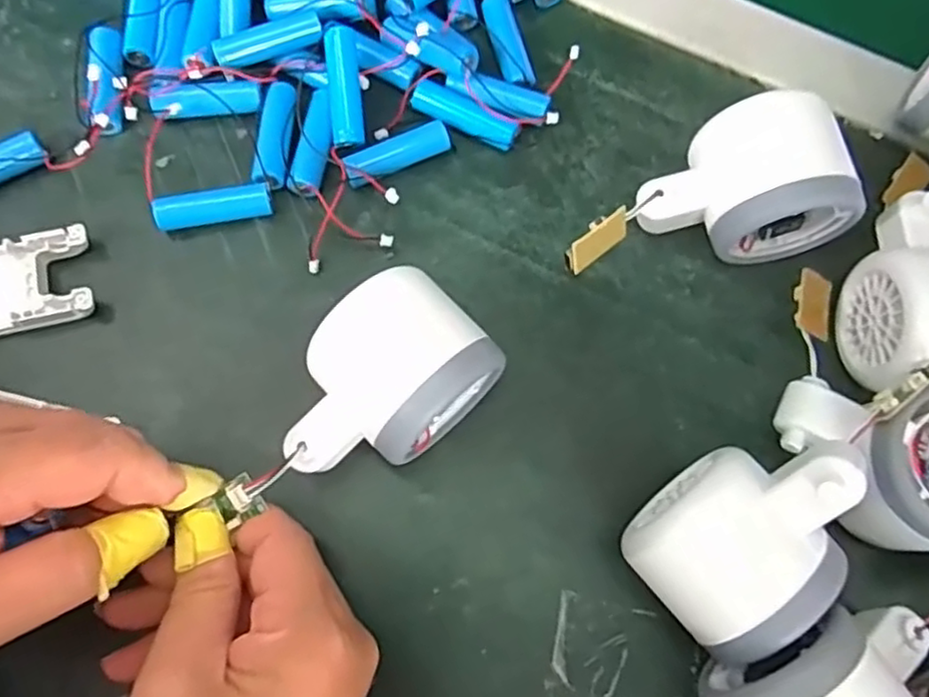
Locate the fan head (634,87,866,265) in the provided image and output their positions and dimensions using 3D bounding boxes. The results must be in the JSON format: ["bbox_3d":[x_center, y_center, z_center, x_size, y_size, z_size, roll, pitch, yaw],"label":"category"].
[{"bbox_3d":[0.116,-0.069,0.291,0.082,0.058,0.052,-8,75,-4],"label":"fan head"}]

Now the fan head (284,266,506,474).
[{"bbox_3d":[-0.031,0.014,0.262,0.082,0.058,0.054,-38,79,-11],"label":"fan head"}]

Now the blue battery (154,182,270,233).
[{"bbox_3d":[-0.110,-0.061,0.301,0.049,0.014,0.011,-12,75,-5],"label":"blue battery"}]

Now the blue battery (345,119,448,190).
[{"bbox_3d":[-0.031,-0.089,0.312,0.050,0.013,0.014,-26,77,-9],"label":"blue battery"}]

